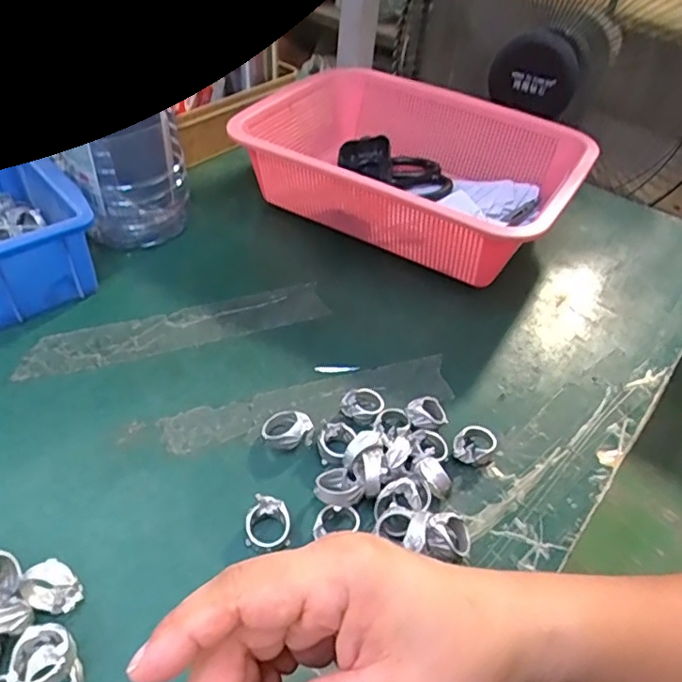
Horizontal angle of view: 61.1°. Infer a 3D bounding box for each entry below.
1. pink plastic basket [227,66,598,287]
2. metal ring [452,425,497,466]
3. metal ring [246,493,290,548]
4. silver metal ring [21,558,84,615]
[{"bbox_3d":[0.069,-0.163,0.562,0.295,0.091,0.206,26,48,20],"label":"pink plastic basket"},{"bbox_3d":[0.086,0.068,0.375,0.024,0.015,0.026,3,44,-3],"label":"metal ring"},{"bbox_3d":[-0.041,0.103,0.328,0.025,0.013,0.029,-2,44,-8],"label":"metal ring"},{"bbox_3d":[-0.144,0.125,0.290,0.025,0.022,0.021,30,49,23],"label":"silver metal ring"}]

